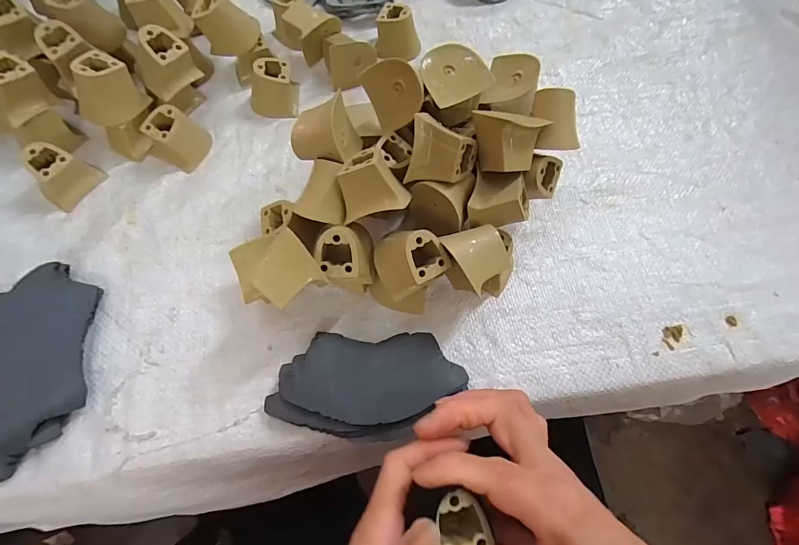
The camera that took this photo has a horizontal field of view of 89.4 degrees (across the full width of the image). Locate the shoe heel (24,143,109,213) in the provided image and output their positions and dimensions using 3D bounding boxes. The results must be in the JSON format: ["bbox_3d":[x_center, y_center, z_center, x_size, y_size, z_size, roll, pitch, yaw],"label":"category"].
[{"bbox_3d":[-0.272,-0.080,0.324,0.031,0.038,0.042,30,70,9],"label":"shoe heel"}]

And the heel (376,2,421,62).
[{"bbox_3d":[0.000,-0.239,0.402,0.044,0.034,0.041,6,68,0],"label":"heel"}]

